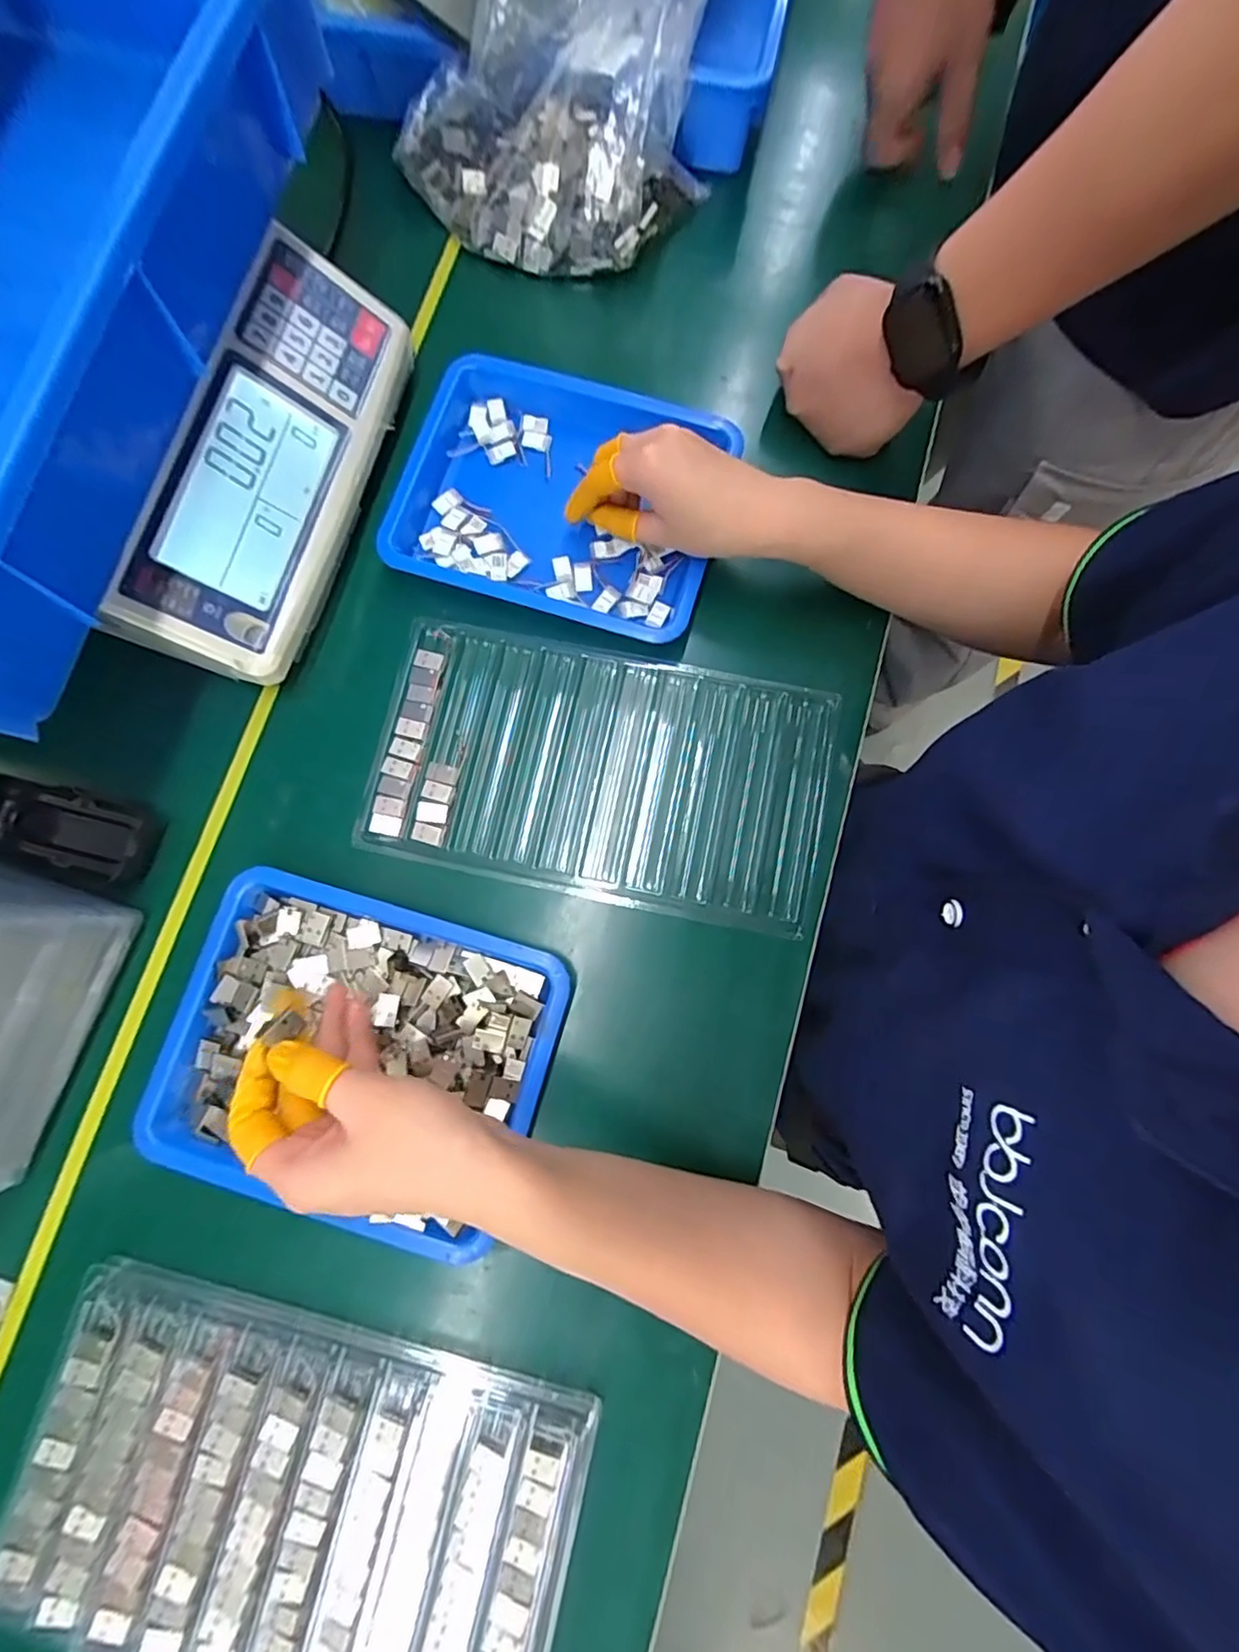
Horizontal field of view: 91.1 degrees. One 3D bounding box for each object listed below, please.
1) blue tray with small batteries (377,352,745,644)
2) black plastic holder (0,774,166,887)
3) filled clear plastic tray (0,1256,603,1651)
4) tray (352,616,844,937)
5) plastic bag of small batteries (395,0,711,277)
[{"bbox_3d":[-0.043,-0.227,0.423,0.221,0.029,0.169,18,79,3],"label":"blue tray with small batteries"},{"bbox_3d":[-0.351,0.002,0.387,0.115,0.023,0.050,14,79,2],"label":"black plastic holder"},{"bbox_3d":[-0.172,0.359,0.321,0.291,0.022,0.159,14,79,2],"label":"filled clear plastic tray"},{"bbox_3d":[-0.011,-0.036,0.398,0.289,0.009,0.159,12,79,2],"label":"tray"},{"bbox_3d":[-0.044,-0.500,0.422,0.223,0.126,0.148,-9,79,-2],"label":"plastic bag of small batteries"}]

